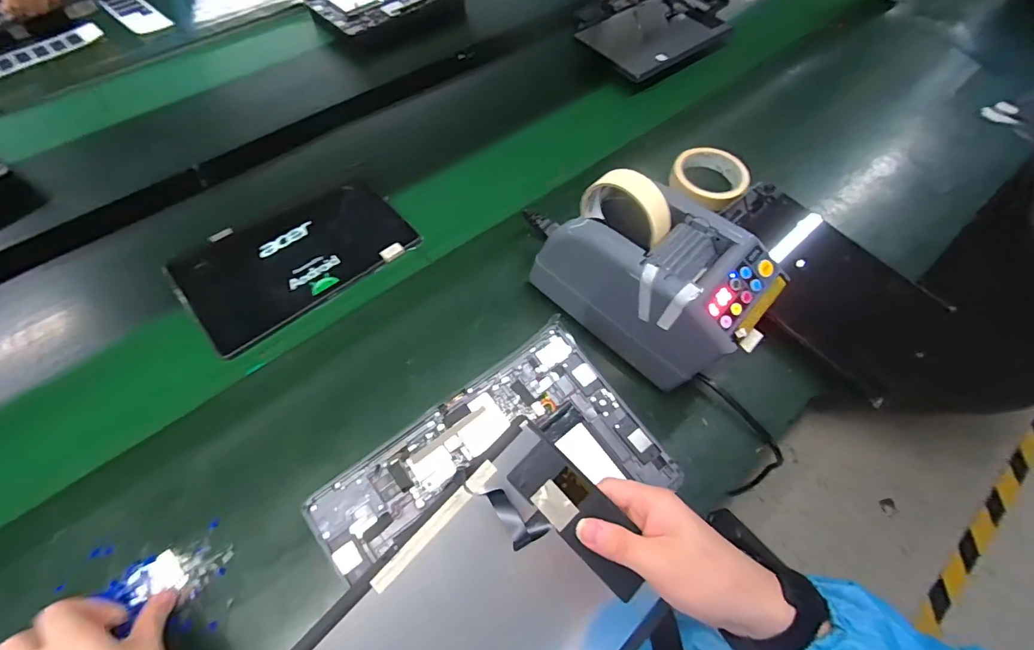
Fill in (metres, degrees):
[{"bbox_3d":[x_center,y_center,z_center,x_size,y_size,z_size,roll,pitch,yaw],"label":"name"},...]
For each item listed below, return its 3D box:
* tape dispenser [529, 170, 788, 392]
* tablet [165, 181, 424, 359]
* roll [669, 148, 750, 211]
[{"bbox_3d":[0.133,-0.049,0.448,0.213,0.158,0.118,41,67,19],"label":"tape dispenser"},{"bbox_3d":[-0.265,-0.087,0.545,0.252,0.010,0.160,-36,69,-19],"label":"tablet"},{"bbox_3d":[0.259,-0.196,0.612,0.098,0.027,0.097,1,62,-2],"label":"roll"}]

